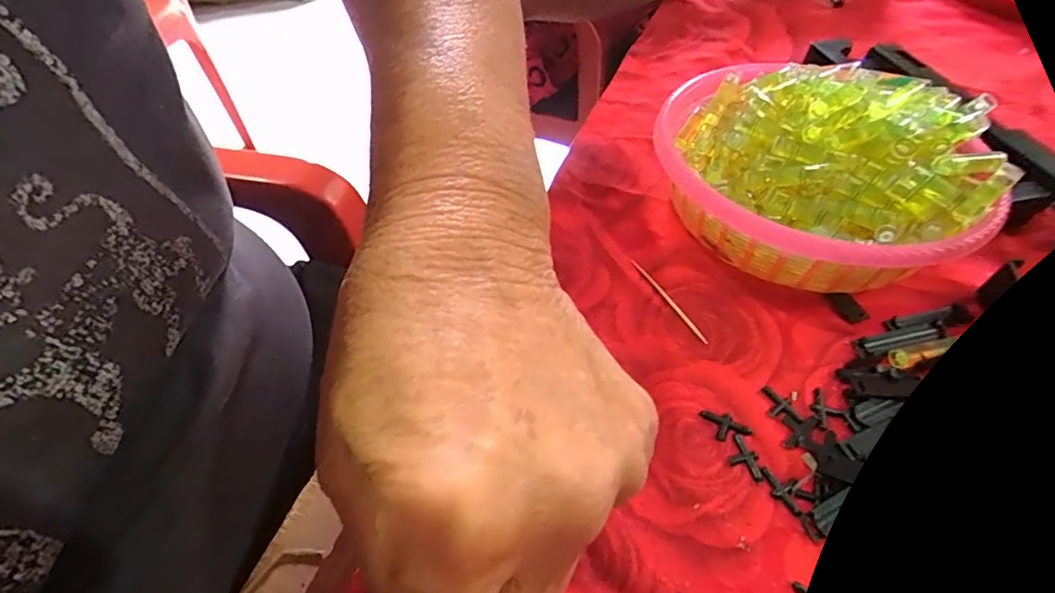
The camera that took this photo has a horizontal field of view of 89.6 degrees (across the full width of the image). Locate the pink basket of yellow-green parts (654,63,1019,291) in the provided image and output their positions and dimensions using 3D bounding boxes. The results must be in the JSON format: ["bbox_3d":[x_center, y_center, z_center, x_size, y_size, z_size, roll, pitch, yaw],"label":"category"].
[{"bbox_3d":[0.152,-0.070,0.294,0.162,0.064,0.159,9,51,8],"label":"pink basket of yellow-green parts"}]

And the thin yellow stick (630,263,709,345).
[{"bbox_3d":[0.073,0.001,0.276,0.004,0.004,0.061,-22,54,-17],"label":"thin yellow stick"}]

